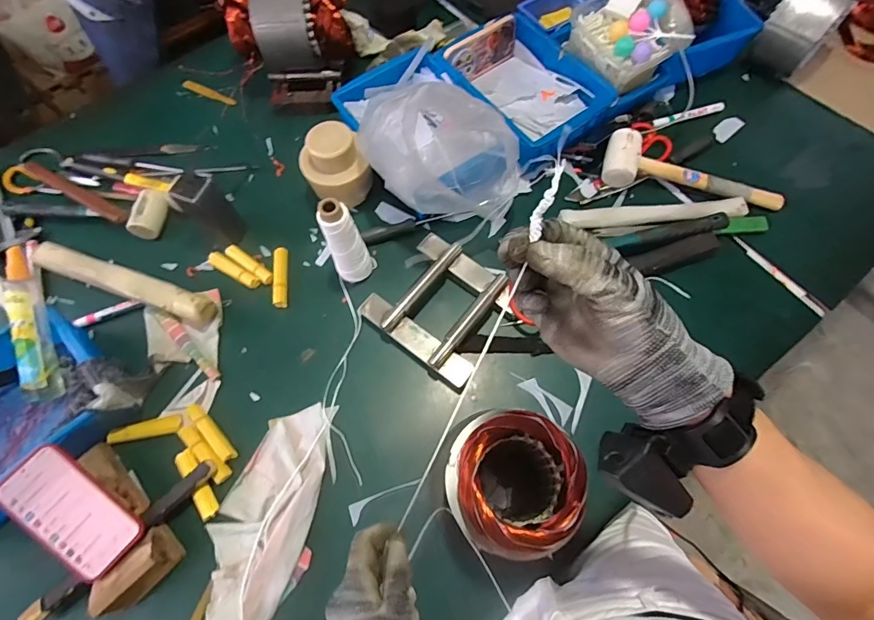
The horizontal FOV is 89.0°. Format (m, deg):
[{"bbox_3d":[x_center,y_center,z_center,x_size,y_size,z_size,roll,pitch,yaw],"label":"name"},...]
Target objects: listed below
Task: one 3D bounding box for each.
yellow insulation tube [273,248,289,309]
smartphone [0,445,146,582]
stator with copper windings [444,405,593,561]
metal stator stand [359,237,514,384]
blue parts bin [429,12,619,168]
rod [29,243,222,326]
[{"bbox_3d":[-0.253,-0.052,0.722,0.025,0.019,0.103,-6,68,-1],"label":"yellow insulation tube"},{"bbox_3d":[-0.443,0.241,0.537,0.169,0.013,0.074,42,67,2],"label":"smartphone"},{"bbox_3d":[0.081,0.204,0.528,0.135,0.169,0.140,-12,68,-3],"label":"stator with copper windings"},{"bbox_3d":[0.010,-0.006,0.680,0.195,0.044,0.175,38,74,15],"label":"metal stator stand"},{"bbox_3d":[0.149,-0.395,0.798,0.211,0.075,0.267,-36,71,-12],"label":"blue parts bin"},{"bbox_3d":[-0.507,-0.049,0.705,0.345,0.045,0.048,19,70,9],"label":"rod"}]

